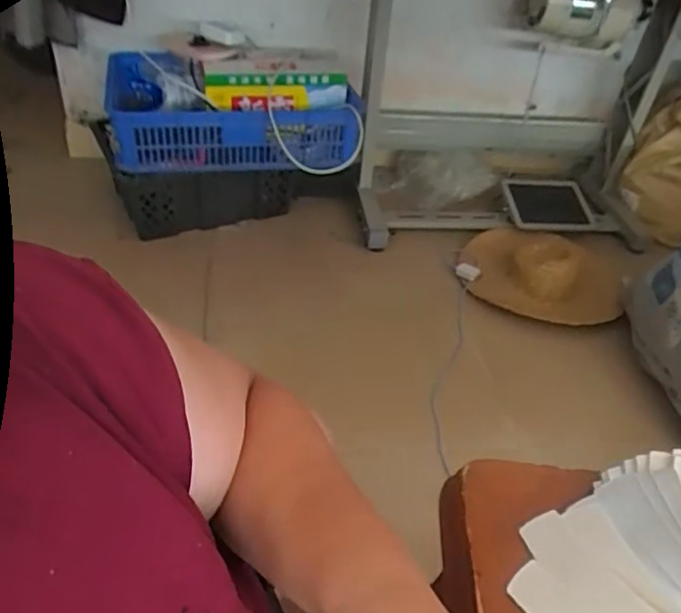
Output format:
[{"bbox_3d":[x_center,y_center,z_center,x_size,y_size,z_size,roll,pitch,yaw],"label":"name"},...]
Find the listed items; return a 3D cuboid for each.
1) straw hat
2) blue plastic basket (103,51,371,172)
[{"bbox_3d":[0.514,-0.119,1.539,0.379,0.110,0.306,18,41,13],"label":"straw hat"},{"bbox_3d":[-0.261,-0.471,1.489,0.572,0.185,0.374,-6,41,-15],"label":"blue plastic basket"}]

